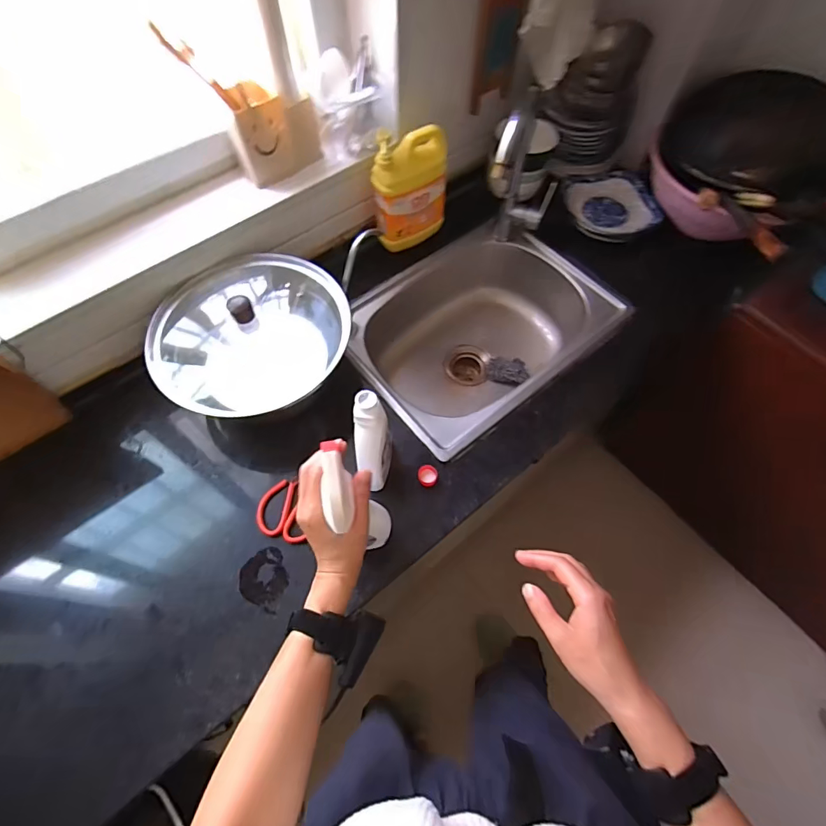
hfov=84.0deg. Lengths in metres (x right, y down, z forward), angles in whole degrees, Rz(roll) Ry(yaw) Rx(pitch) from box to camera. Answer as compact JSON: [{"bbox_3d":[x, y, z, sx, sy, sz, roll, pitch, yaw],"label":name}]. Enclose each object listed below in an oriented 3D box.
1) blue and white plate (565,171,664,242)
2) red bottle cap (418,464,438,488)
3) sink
[{"bbox_3d":[0.431,-0.452,1.001,0.175,0.036,0.180,-9,66,-7],"label":"blue and white plate"},{"bbox_3d":[0.024,0.103,0.749,0.033,0.015,0.034,1,65,-2],"label":"red bottle cap"},{"bbox_3d":[0.117,-0.147,0.966,0.481,0.213,0.371,-36,72,-17],"label":"sink"}]

